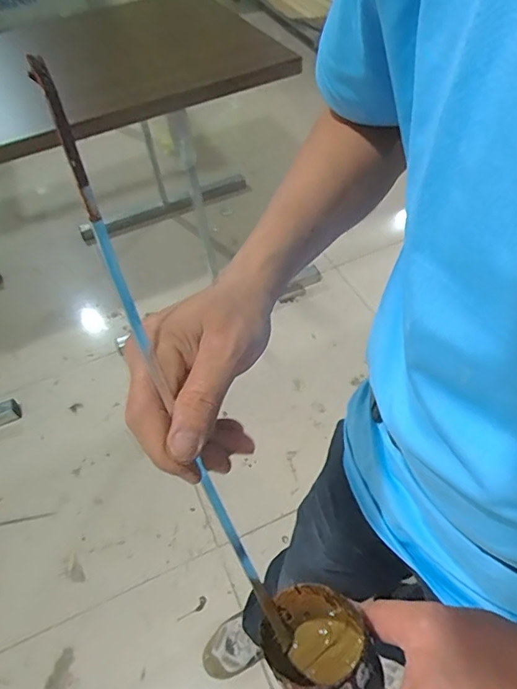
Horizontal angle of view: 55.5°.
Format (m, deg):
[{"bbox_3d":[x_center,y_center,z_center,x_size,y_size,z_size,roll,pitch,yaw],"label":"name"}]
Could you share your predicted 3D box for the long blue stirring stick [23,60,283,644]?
[{"bbox_3d":[-0.041,0.038,0.263,0.012,0.349,0.013,-23,19,-11],"label":"long blue stirring stick"}]

